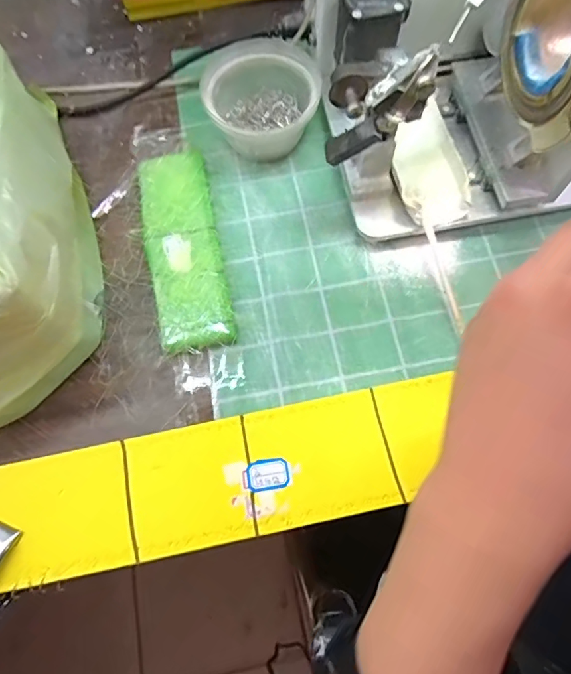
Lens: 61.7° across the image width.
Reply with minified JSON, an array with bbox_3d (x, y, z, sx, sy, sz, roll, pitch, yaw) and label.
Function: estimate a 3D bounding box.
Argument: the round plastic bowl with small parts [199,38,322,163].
[{"bbox_3d":[-0.020,-0.203,0.421,0.095,0.054,0.099,0,69,1],"label":"round plastic bowl with small parts"}]

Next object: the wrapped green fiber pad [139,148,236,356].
[{"bbox_3d":[-0.084,-0.076,0.397,0.057,0.014,0.184,-11,69,-3],"label":"wrapped green fiber pad"}]

